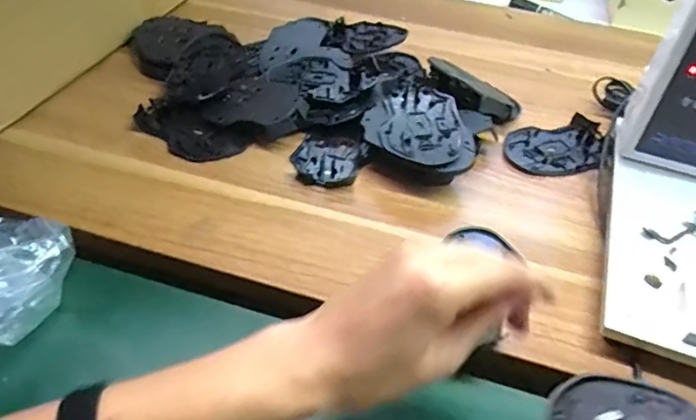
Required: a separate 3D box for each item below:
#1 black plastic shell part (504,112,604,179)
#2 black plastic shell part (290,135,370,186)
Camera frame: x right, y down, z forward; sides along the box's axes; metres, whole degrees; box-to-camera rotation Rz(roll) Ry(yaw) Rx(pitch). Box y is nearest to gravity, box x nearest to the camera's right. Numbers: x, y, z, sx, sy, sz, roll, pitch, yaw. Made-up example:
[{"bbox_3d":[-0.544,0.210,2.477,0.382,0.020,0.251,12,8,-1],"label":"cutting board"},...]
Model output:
[{"bbox_3d":[0.210,-0.065,0.544,0.104,0.014,0.076,-3,45,-8],"label":"black plastic shell part"},{"bbox_3d":[-0.019,-0.046,0.507,0.061,0.010,0.070,16,46,11],"label":"black plastic shell part"}]

